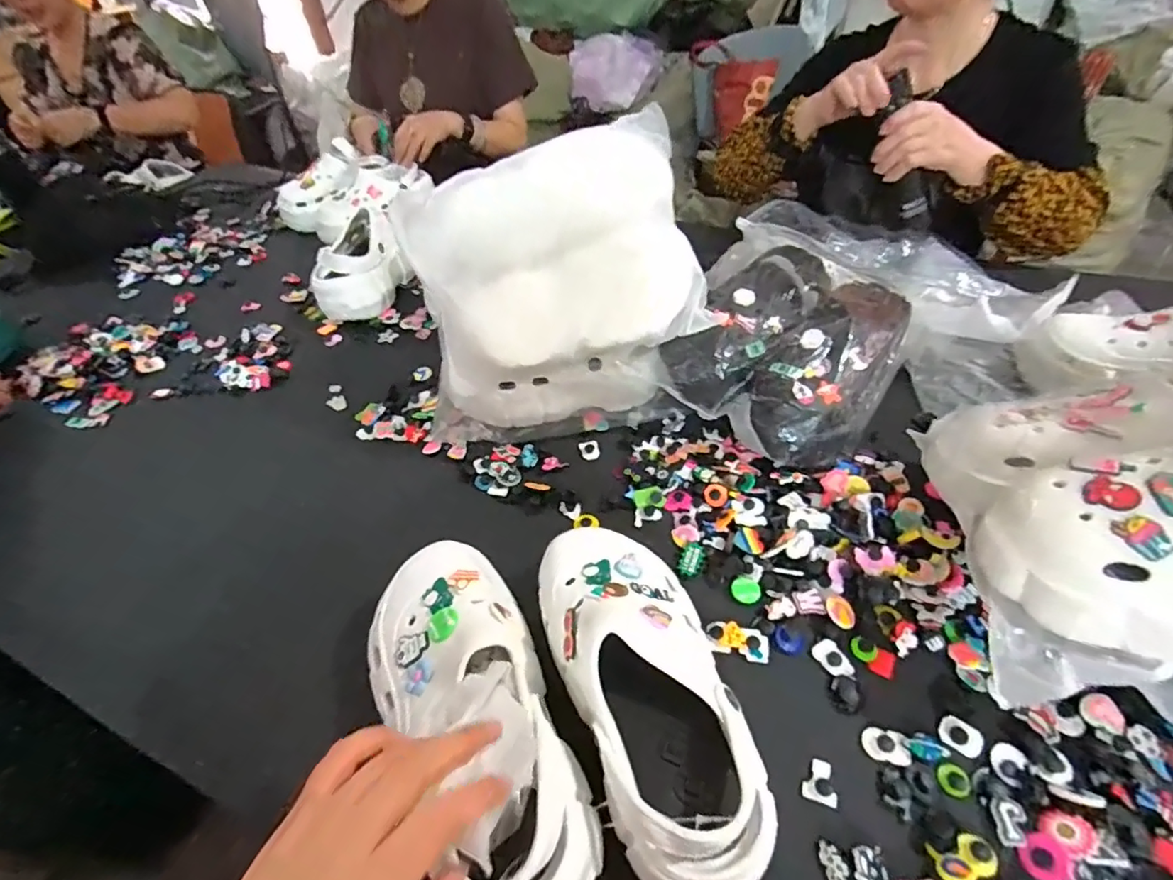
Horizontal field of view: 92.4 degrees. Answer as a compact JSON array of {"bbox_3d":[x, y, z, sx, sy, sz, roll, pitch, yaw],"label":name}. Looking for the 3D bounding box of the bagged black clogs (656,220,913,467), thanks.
[{"bbox_3d":[0.220,-0.110,0.630,0.229,0.098,0.256,28,56,27],"label":"bagged black clogs"}]

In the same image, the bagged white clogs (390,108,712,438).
[{"bbox_3d":[-0.030,-0.159,0.613,0.323,0.249,0.191,-18,49,-11],"label":"bagged white clogs"}]

